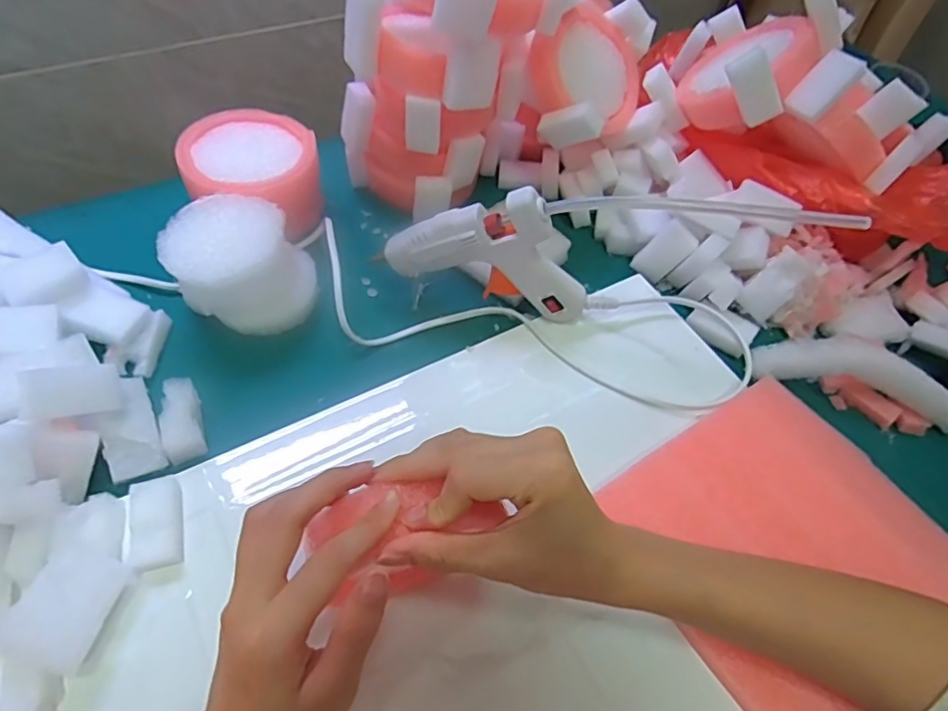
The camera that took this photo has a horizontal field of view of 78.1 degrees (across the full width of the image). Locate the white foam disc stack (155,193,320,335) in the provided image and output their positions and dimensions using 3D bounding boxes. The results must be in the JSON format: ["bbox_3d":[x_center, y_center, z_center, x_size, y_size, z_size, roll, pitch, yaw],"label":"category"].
[{"bbox_3d":[-0.162,-0.063,0.413,0.091,0.063,0.080,-8,57,-10],"label":"white foam disc stack"}]

